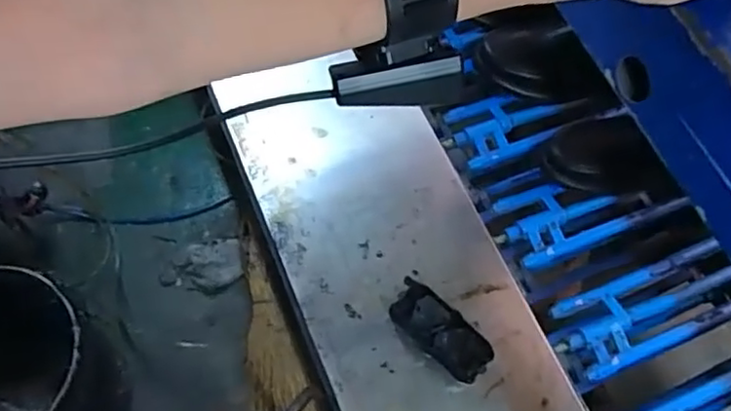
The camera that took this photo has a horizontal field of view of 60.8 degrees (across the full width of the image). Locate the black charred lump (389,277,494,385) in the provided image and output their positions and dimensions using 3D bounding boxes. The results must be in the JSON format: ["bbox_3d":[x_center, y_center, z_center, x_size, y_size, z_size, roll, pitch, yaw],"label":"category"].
[{"bbox_3d":[0.077,0.131,0.650,0.115,0.028,0.050,43,71,15],"label":"black charred lump"}]

